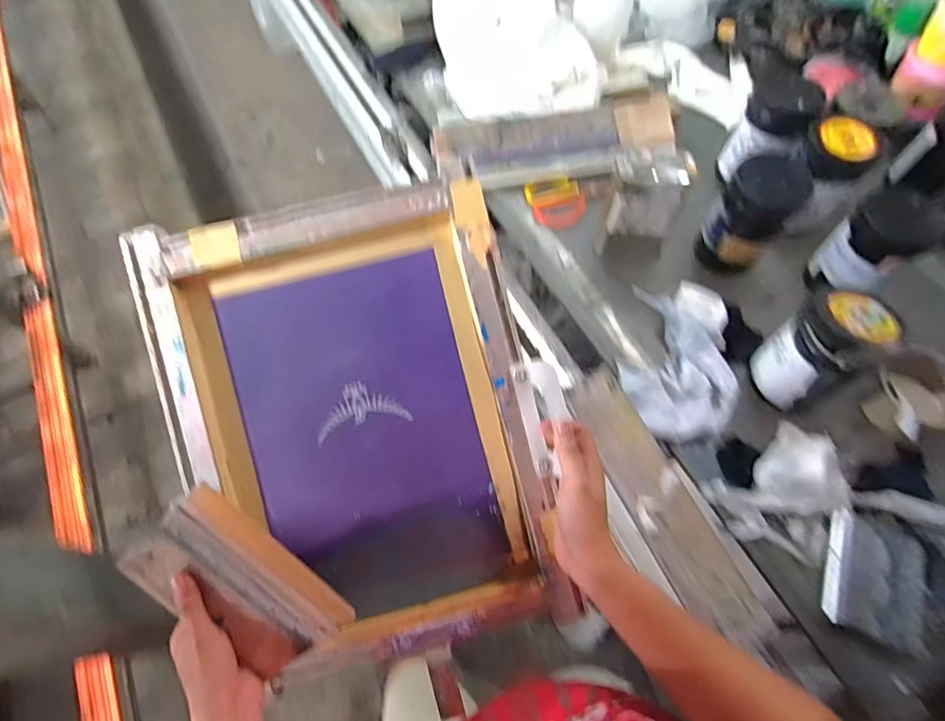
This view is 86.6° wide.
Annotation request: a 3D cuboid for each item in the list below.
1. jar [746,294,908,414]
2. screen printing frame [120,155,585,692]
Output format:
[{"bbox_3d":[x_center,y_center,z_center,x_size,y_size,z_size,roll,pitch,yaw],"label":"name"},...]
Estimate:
[{"bbox_3d":[0.453,-0.014,0.658,0.096,0.183,0.092,0,63,0],"label":"jar"},{"bbox_3d":[-0.120,0.064,0.526,0.359,0.050,0.465,-14,92,-2],"label":"screen printing frame"}]

